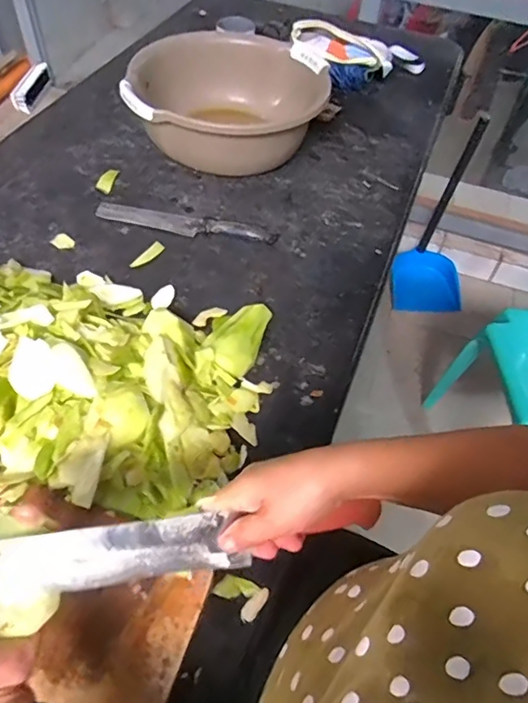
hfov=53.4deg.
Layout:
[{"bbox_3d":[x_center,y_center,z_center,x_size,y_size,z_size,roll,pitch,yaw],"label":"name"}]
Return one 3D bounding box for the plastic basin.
[{"bbox_3d":[-0.064,-0.462,0.985,0.337,0.130,0.337,2,52,-3],"label":"plastic basin"}]

